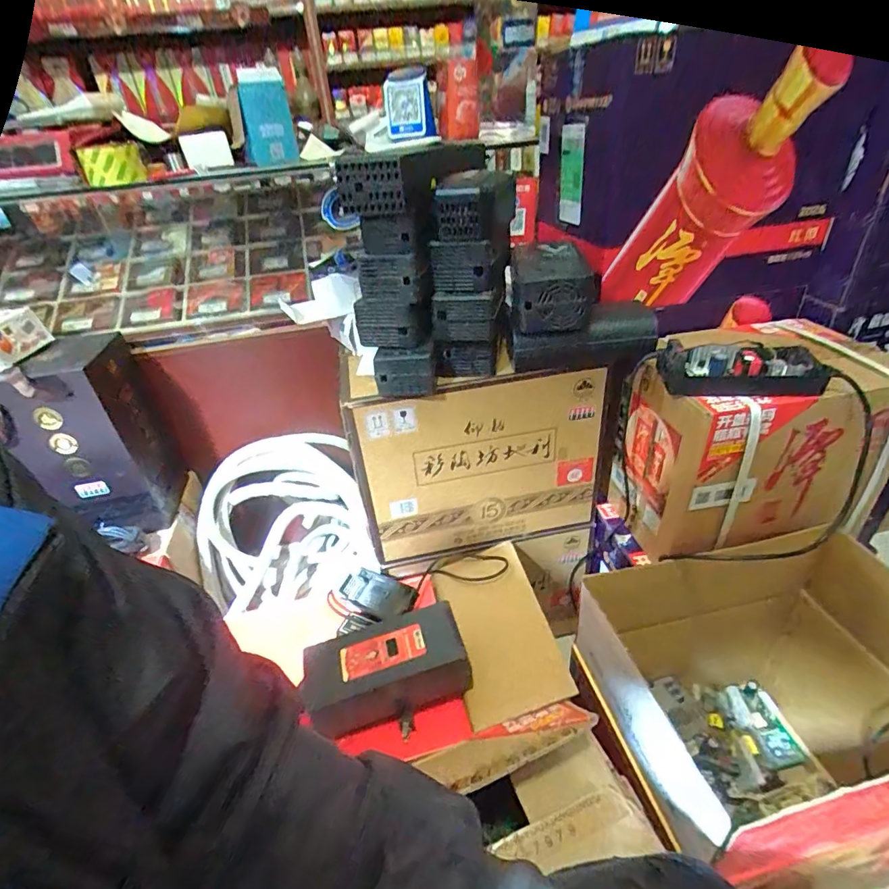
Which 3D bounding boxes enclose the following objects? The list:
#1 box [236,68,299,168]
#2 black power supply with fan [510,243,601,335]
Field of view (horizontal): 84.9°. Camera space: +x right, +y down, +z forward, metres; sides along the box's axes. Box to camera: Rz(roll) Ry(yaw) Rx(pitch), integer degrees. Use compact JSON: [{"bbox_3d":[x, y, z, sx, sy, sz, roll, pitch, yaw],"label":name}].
[{"bbox_3d":[-0.311,-0.567,0.848,0.084,0.134,0.064,-14,36,-12],"label":"box"},{"bbox_3d":[0.144,-0.222,0.680,0.101,0.078,0.174,-1,35,7],"label":"black power supply with fan"}]

